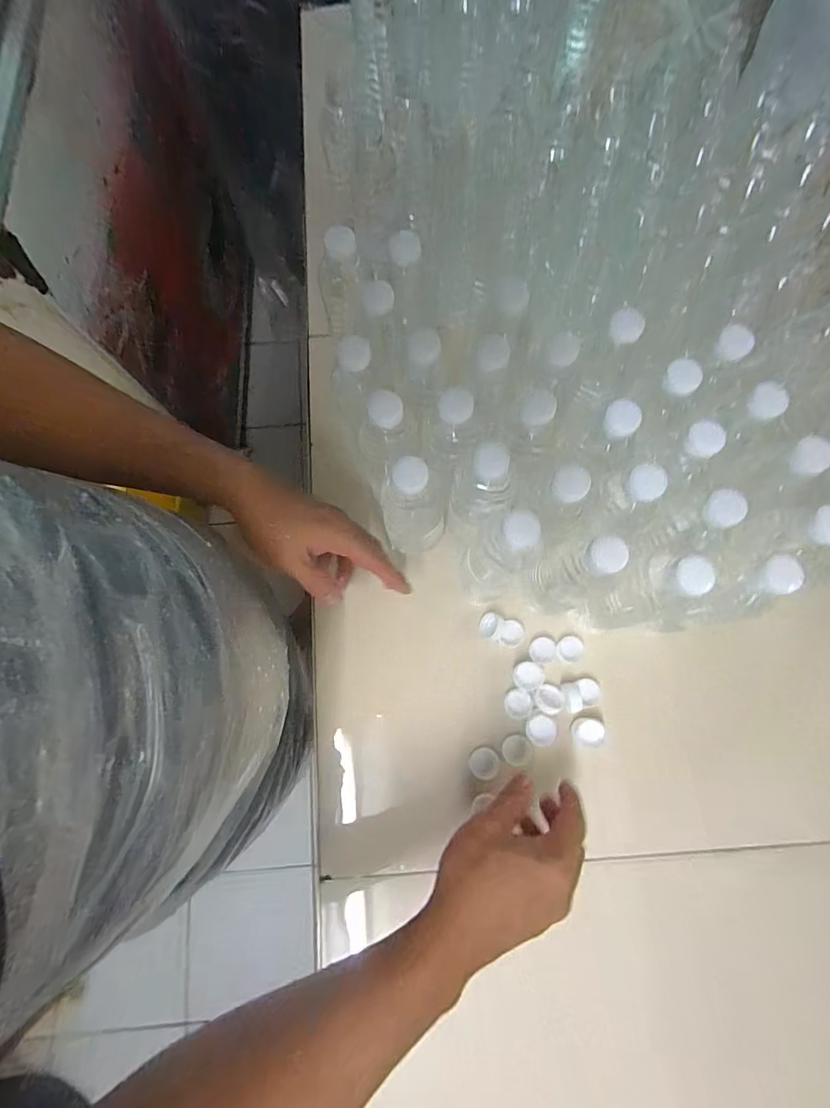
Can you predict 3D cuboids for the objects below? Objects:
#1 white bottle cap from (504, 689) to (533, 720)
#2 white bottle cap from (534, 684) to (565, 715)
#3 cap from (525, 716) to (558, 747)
[{"bbox_3d":[0.103,0.149,0.454,0.026,0.008,0.028,0,76,0],"label":"white bottle cap"},{"bbox_3d":[0.133,0.143,0.449,0.029,0.010,0.027,0,76,0],"label":"white bottle cap"},{"bbox_3d":[0.122,0.171,0.441,0.027,0.007,0.027,-1,76,0],"label":"cap"}]

